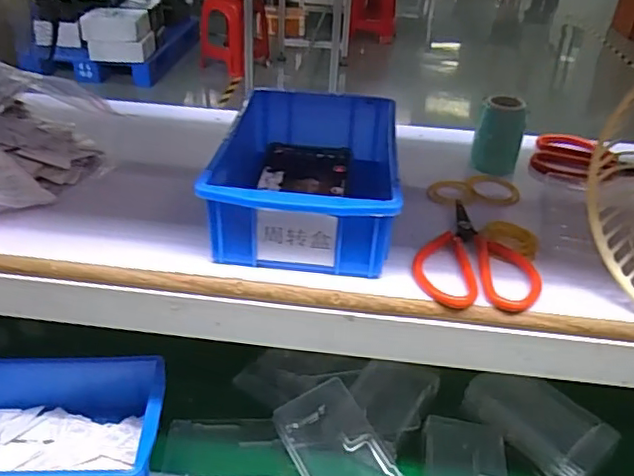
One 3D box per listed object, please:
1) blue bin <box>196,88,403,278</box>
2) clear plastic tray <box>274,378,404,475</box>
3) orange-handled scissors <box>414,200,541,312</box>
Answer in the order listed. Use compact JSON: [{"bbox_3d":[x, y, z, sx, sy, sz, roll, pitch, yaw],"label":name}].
[{"bbox_3d":[-0.006,-0.055,0.461,0.126,0.060,0.189,5,33,3],"label":"blue bin"},{"bbox_3d":[0.020,0.197,0.526,0.076,0.016,0.134,-24,51,-17],"label":"clear plastic tray"},{"bbox_3d":[0.116,0.011,0.429,0.083,0.011,0.116,7,33,5],"label":"orange-handled scissors"}]

